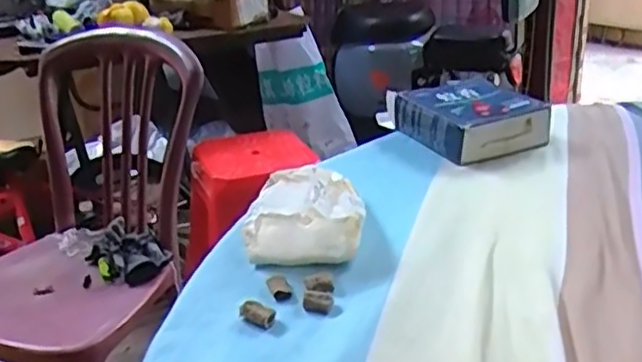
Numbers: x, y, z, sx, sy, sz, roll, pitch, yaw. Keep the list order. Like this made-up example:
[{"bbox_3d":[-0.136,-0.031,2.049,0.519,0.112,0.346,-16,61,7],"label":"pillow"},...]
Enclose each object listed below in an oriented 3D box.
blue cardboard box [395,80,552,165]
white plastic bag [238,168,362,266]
[{"bbox_3d":[0.192,-0.080,0.852,0.148,0.049,0.154,-14,28,-26],"label":"blue cardboard box"},{"bbox_3d":[-0.015,0.026,0.655,0.111,0.043,0.154,1,25,3],"label":"white plastic bag"}]

